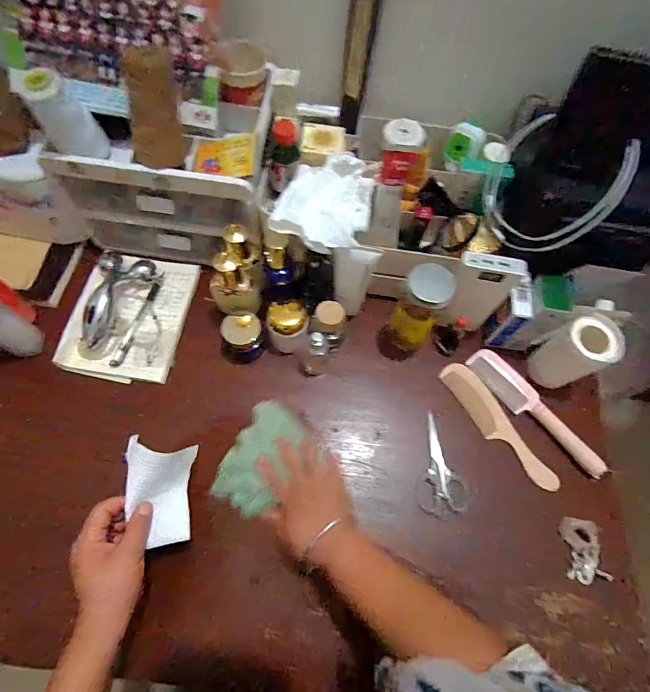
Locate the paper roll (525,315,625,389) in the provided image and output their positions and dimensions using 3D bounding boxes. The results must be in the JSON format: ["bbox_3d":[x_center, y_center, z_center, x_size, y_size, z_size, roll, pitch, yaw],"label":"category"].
[{"bbox_3d":[0.337,0.013,0.544,0.063,0.110,0.063,1,66,-2],"label":"paper roll"}]

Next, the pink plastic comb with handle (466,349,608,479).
[{"bbox_3d":[0.295,0.092,0.566,0.043,0.009,0.221,-41,71,3],"label":"pink plastic comb with handle"}]

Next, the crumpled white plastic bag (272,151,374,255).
[{"bbox_3d":[0.003,-0.179,0.500,0.109,0.037,0.131,12,67,3],"label":"crumpled white plastic bag"}]

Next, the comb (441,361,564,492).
[{"bbox_3d":[0.239,0.112,0.562,0.042,0.015,0.206,-28,71,-14],"label":"comb"}]

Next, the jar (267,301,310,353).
[{"bbox_3d":[-0.050,-0.024,0.565,0.057,0.055,0.061,-13,68,-8],"label":"jar"}]

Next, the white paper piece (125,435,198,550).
[{"bbox_3d":[-0.181,0.160,0.438,0.072,0.015,0.107,11,75,-36],"label":"white paper piece"}]

